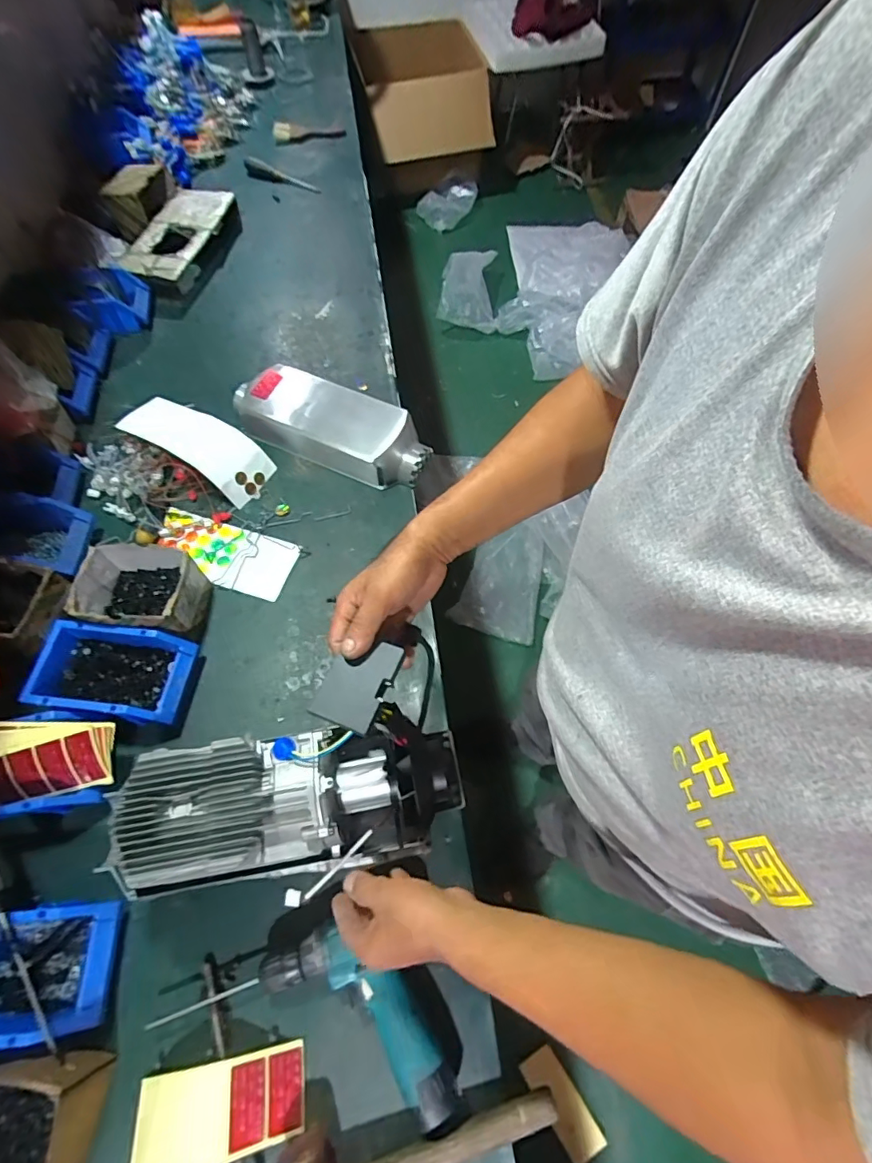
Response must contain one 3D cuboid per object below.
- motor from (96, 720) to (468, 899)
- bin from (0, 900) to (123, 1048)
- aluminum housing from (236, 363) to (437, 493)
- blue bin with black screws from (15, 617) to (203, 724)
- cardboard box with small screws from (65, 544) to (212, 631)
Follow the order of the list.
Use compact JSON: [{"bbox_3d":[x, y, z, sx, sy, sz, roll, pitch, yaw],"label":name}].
[{"bbox_3d":[-0.144,0.229,0.540,0.342,0.121,0.134,-2,62,-12],"label":"motor"},{"bbox_3d":[-0.460,0.420,0.549,0.196,0.080,0.114,-4,63,-2],"label":"bin"},{"bbox_3d":[-0.196,-0.282,0.912,0.388,0.074,0.144,23,64,11],"label":"aluminum housing"},{"bbox_3d":[-0.442,0.128,0.701,0.192,0.073,0.116,6,63,2],"label":"blue bin with black screws"},{"bbox_3d":[-0.428,0.017,0.748,0.152,0.092,0.125,-1,62,-1],"label":"cardboard box with small screws"}]

